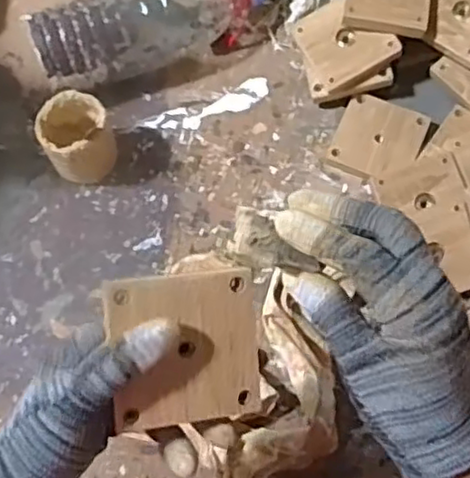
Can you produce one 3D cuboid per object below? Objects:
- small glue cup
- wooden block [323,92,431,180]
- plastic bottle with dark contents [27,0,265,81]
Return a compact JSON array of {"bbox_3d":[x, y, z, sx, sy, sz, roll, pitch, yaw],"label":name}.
[{"bbox_3d":[-0.150,-0.096,0.652,0.064,0.073,0.064,0,73,1],"label":"small glue cup"},{"bbox_3d":[0.142,-0.098,0.677,0.082,0.019,0.086,24,75,8],"label":"wooden block"},{"bbox_3d":[-0.079,-0.211,0.685,0.231,0.086,0.073,-20,73,-5],"label":"plastic bottle with dark contents"}]

